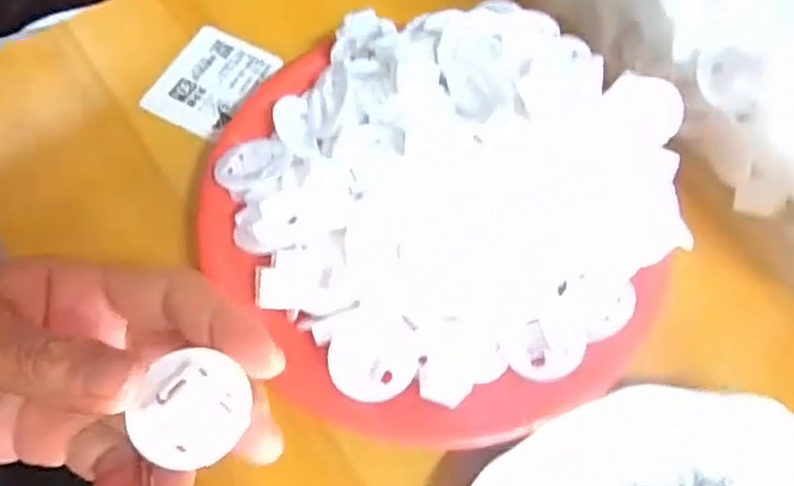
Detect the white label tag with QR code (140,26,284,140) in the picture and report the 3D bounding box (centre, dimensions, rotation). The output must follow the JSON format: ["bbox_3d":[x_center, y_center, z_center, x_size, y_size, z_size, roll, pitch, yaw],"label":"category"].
[{"bbox_3d":[-0.095,-0.083,0.358,0.045,0.005,0.061,27,67,10],"label":"white label tag with QR code"}]

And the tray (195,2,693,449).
[{"bbox_3d":[0.022,-0.017,0.293,0.185,0.052,0.175,1,65,-2],"label":"tray"}]

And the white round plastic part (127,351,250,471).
[{"bbox_3d":[-0.056,0.047,0.197,0.031,0.006,0.031,-3,100,-19],"label":"white round plastic part"}]

